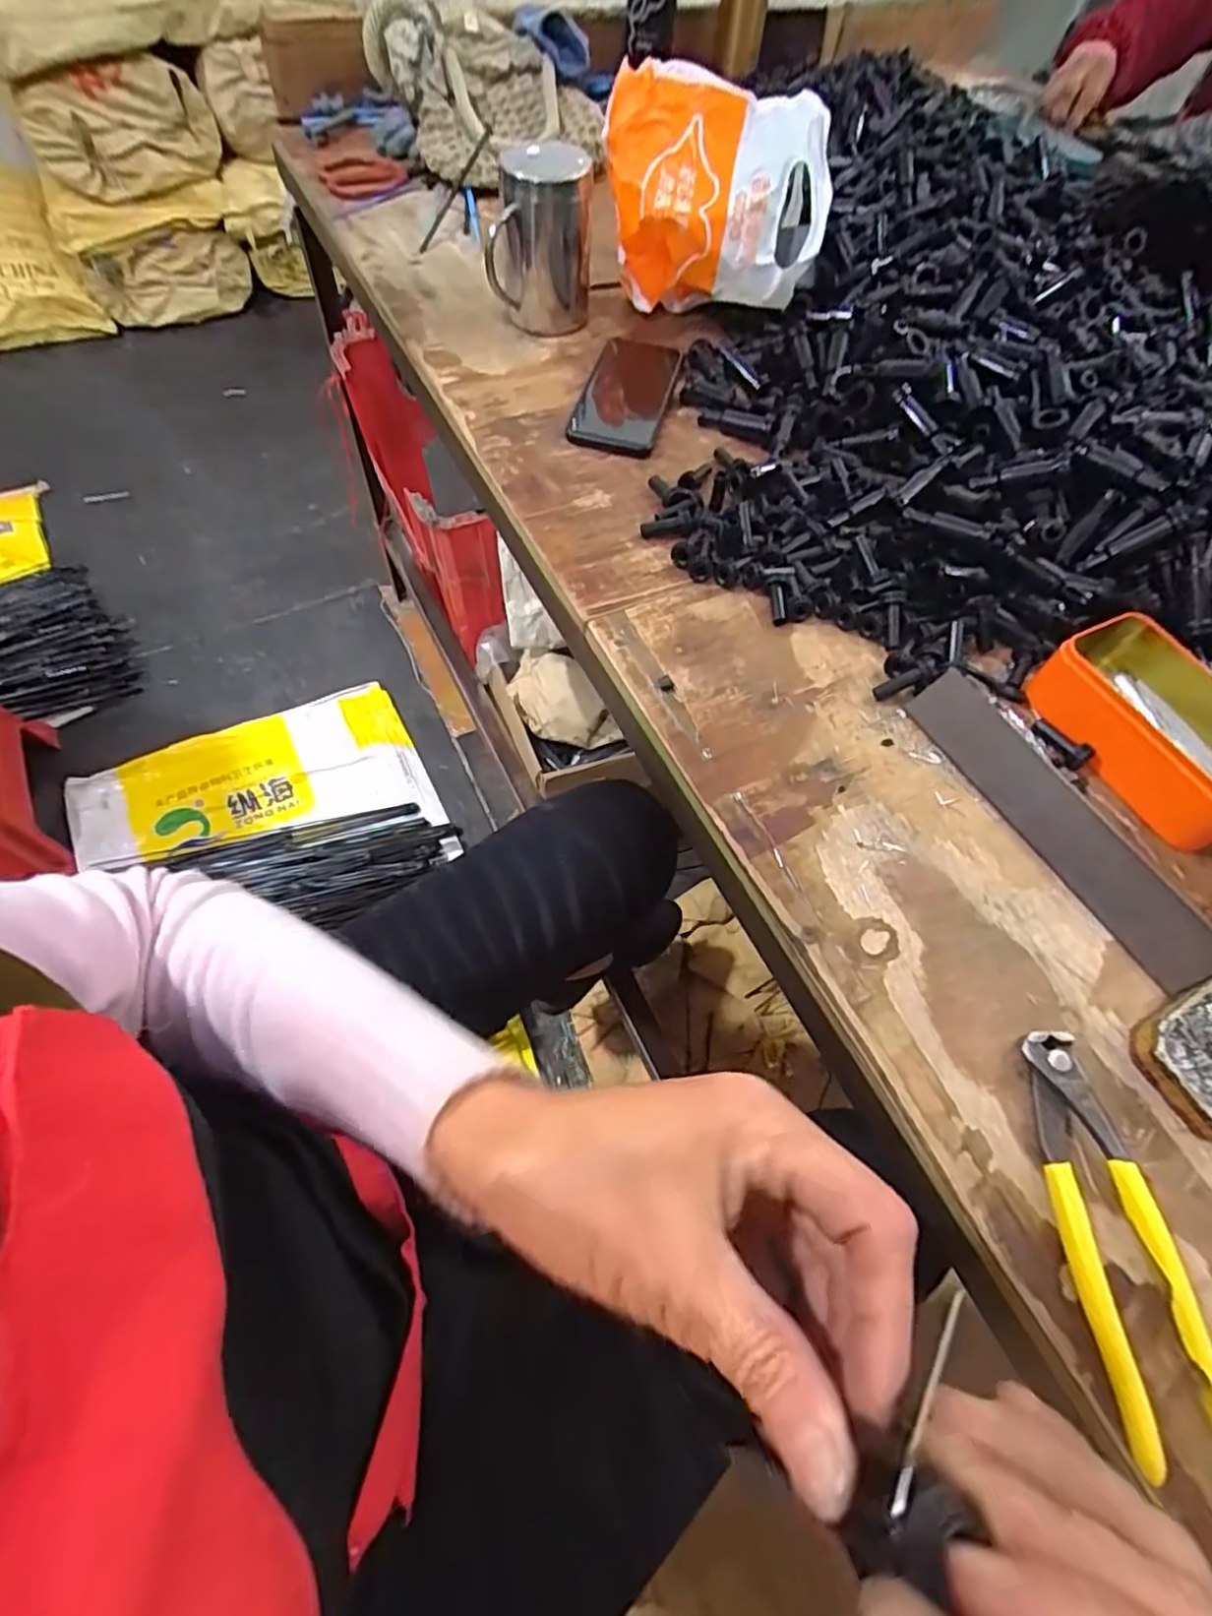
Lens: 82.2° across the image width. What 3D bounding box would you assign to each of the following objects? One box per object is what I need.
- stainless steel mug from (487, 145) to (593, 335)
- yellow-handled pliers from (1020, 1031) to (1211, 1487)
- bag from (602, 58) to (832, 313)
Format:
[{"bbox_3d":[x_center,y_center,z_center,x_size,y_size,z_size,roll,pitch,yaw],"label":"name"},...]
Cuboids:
[{"bbox_3d":[-0.057,-0.513,0.624,0.086,0.124,0.092,4,61,-1],"label":"stainless steel mug"},{"bbox_3d":[0.227,0.185,0.310,0.048,0.026,0.162,0,61,-4],"label":"yellow-handled pliers"},{"bbox_3d":[0.097,-0.544,0.627,0.194,0.135,0.115,9,61,2],"label":"bag"}]

